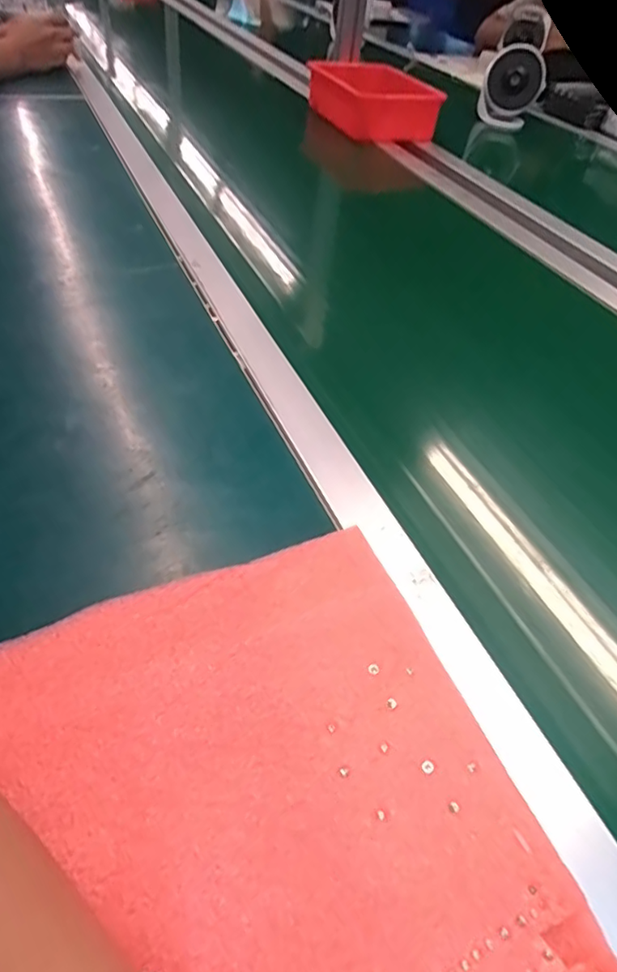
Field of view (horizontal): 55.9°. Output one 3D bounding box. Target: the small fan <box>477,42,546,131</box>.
[{"bbox_3d":[0.421,-0.826,1.207,0.116,0.139,0.072,13,46,5],"label":"small fan"}]

